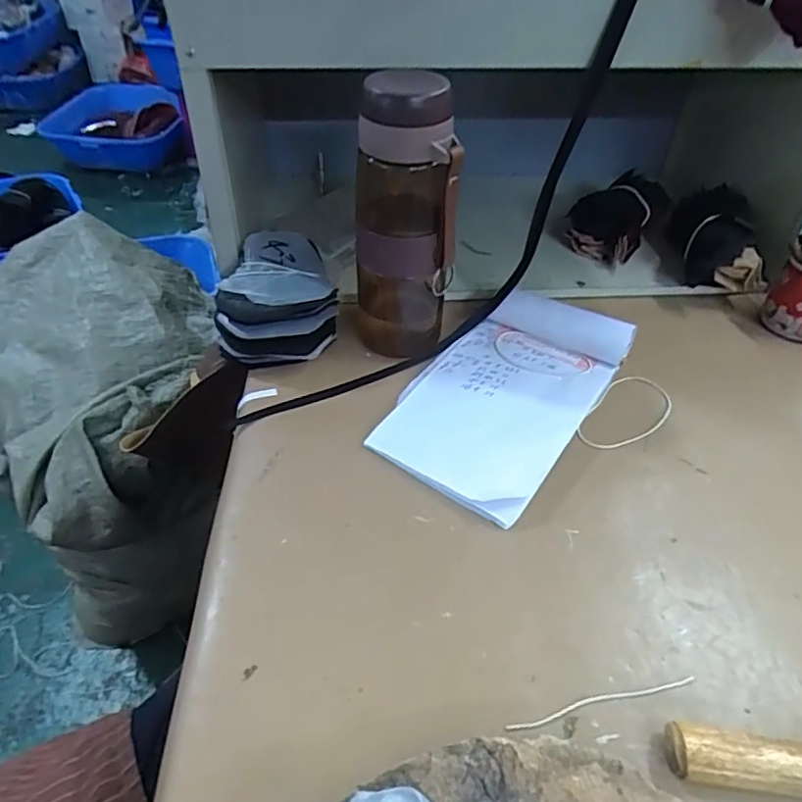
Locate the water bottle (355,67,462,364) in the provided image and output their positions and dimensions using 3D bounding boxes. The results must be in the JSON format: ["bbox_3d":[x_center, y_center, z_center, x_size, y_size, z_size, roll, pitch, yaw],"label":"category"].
[{"bbox_3d":[0.000,-0.146,0.472,0.071,0.216,0.089,-8,45,-9],"label":"water bottle"}]

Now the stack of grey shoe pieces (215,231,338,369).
[{"bbox_3d":[-0.113,-0.087,0.519,0.106,0.085,0.100,-6,45,-7],"label":"stack of grey shoe pieces"}]

